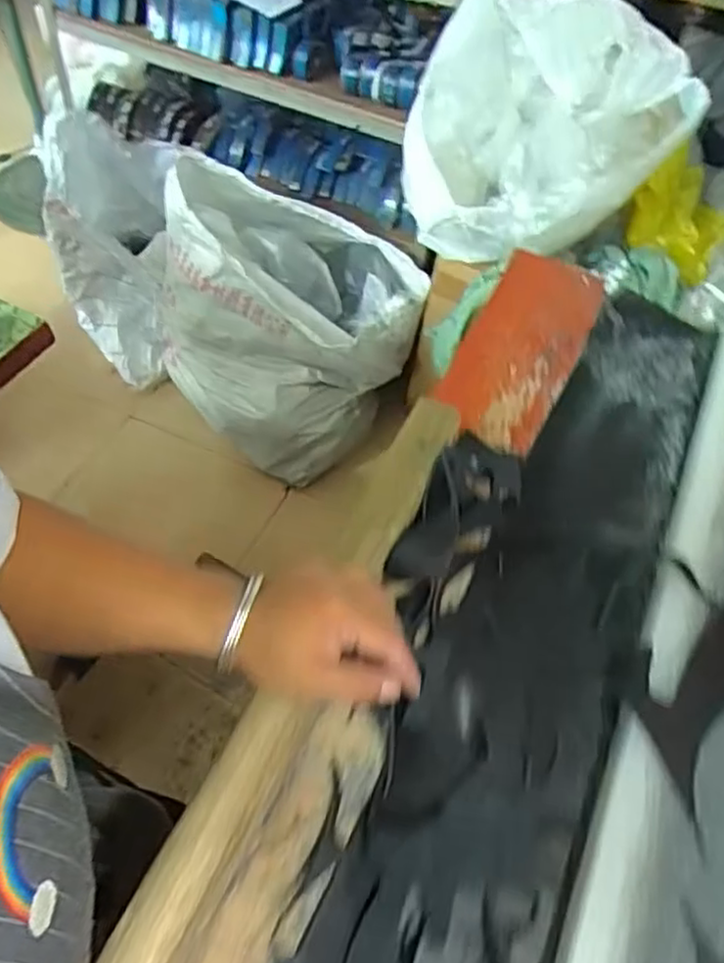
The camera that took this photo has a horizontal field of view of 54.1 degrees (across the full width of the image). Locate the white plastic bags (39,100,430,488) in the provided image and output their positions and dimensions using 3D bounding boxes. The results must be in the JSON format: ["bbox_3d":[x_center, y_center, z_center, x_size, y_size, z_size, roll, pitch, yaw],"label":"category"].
[{"bbox_3d":[-0.323,-0.471,1.758,0.842,0.627,0.477,33,57,17],"label":"white plastic bags"}]

